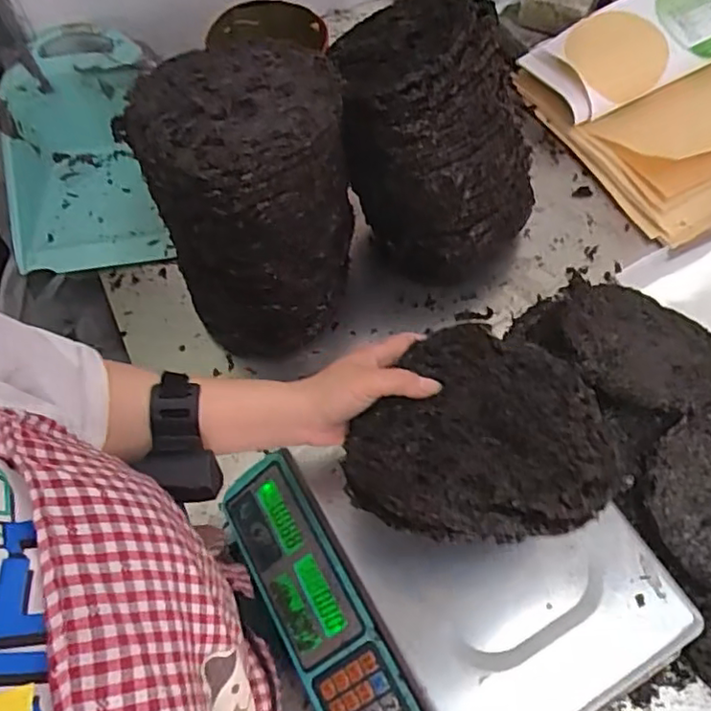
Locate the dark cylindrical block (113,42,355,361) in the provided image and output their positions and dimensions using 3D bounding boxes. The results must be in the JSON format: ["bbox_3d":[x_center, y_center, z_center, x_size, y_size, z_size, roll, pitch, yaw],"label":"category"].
[{"bbox_3d":[-0.111,-0.166,0.714,0.198,0.277,0.205,-1,63,2],"label":"dark cylindrical block"}]

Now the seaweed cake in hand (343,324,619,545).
[{"bbox_3d":[0.092,0.057,0.454,0.171,0.023,0.181,-4,42,4],"label":"seaweed cake in hand"}]

